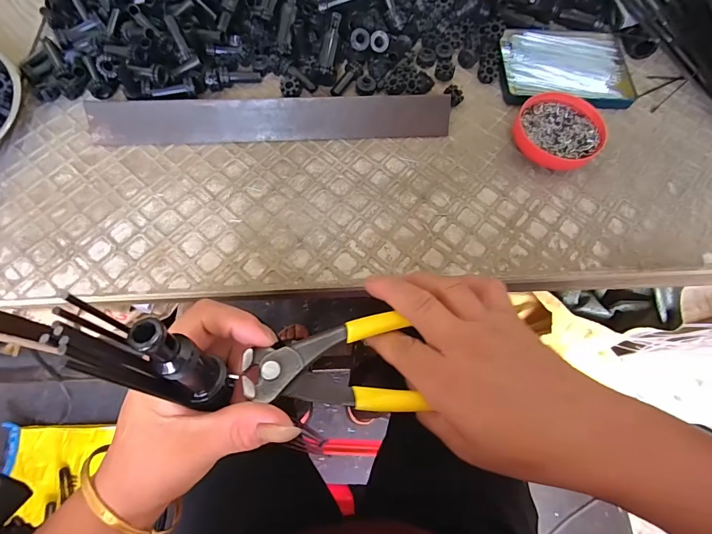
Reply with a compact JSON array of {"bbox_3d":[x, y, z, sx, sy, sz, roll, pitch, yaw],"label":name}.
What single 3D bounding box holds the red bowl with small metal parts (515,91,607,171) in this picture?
[{"bbox_3d":[0.186,-0.124,0.350,0.076,0.021,0.071,1,68,-2],"label":"red bowl with small metal parts"}]

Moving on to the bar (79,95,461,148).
[{"bbox_3d":[-0.073,-0.134,0.343,0.313,0.039,0.008,-3,23,-3],"label":"bar"}]

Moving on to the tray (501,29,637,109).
[{"bbox_3d":[0.217,-0.209,0.394,0.136,0.009,0.101,4,68,-1],"label":"tray"}]

